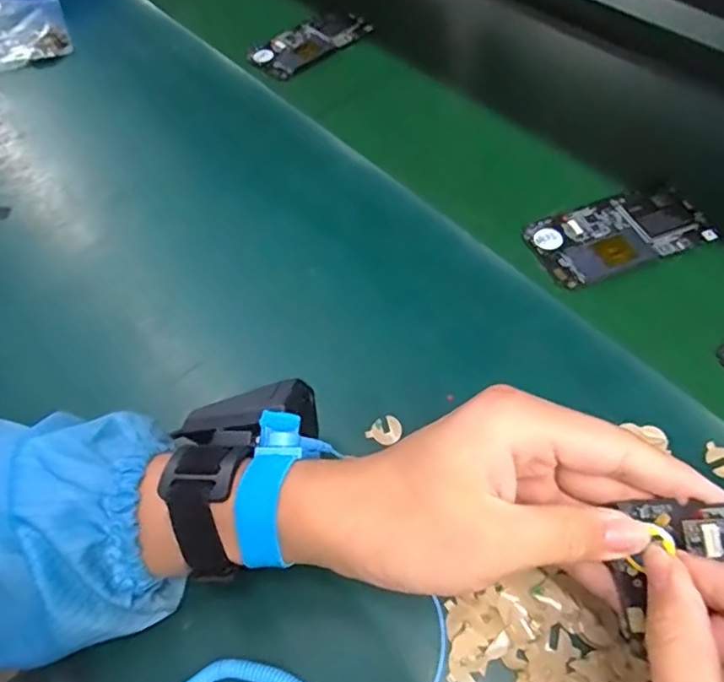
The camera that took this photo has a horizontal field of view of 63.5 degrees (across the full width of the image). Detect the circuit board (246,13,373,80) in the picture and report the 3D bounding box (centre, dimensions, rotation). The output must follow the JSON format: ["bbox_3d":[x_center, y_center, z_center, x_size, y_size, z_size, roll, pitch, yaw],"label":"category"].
[{"bbox_3d":[-0.055,-0.309,0.598,0.121,0.009,0.068,-38,59,-24],"label":"circuit board"}]

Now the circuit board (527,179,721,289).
[{"bbox_3d":[0.187,-0.078,0.424,0.124,0.007,0.064,-15,52,-8],"label":"circuit board"}]

